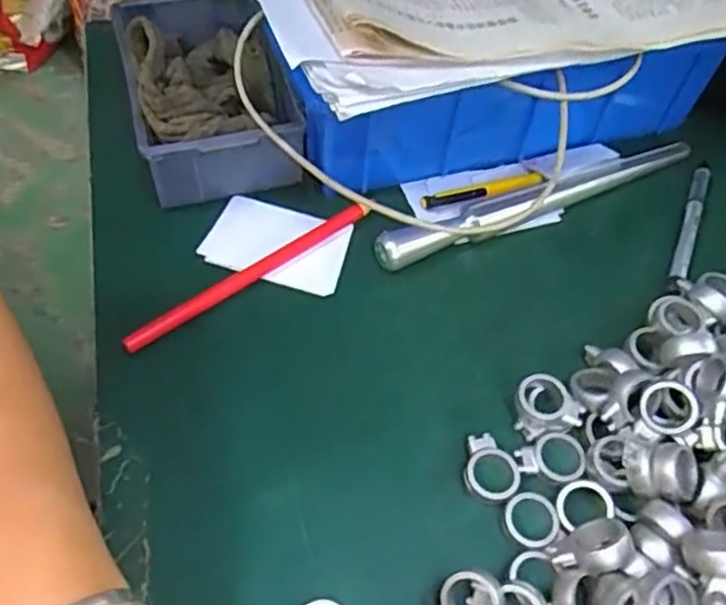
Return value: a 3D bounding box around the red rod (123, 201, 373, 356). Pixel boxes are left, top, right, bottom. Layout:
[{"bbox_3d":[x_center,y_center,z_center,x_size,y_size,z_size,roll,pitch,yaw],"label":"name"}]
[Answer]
[{"bbox_3d":[-0.064,-0.018,0.393,0.160,0.012,0.010,-33,63,-22],"label":"red rod"}]

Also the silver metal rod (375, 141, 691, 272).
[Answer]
[{"bbox_3d":[0.115,-0.065,0.429,0.231,0.021,0.019,-20,59,-15],"label":"silver metal rod"}]

